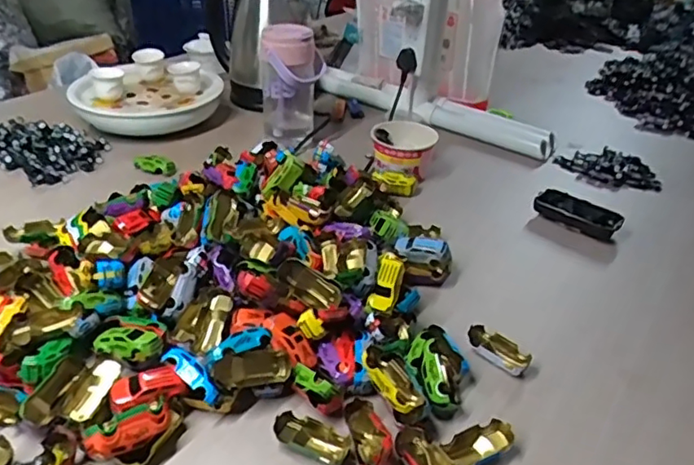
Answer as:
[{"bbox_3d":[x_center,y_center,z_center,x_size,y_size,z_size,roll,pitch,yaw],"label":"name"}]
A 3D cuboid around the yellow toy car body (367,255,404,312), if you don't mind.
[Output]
[{"bbox_3d":[0.040,0.052,0.591,0.027,0.017,0.061,10,58,11],"label":"yellow toy car body"}]

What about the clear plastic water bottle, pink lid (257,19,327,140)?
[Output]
[{"bbox_3d":[-0.086,-0.224,0.921,0.098,0.184,0.071,0,33,-4],"label":"clear plastic water bottle, pink lid"}]

